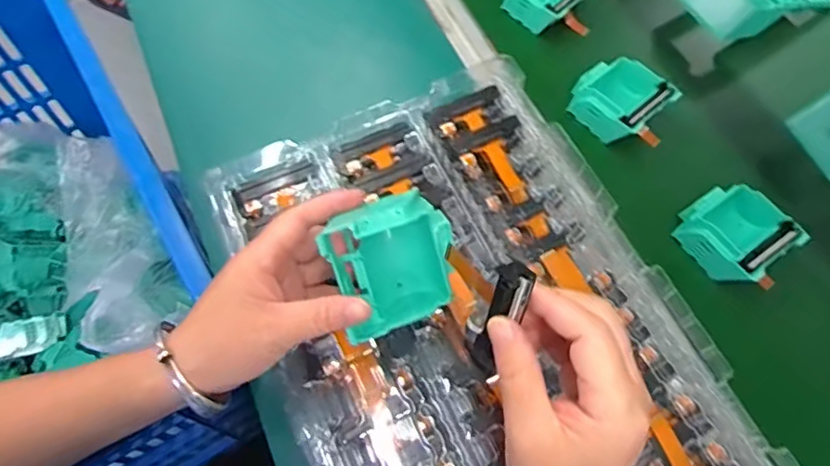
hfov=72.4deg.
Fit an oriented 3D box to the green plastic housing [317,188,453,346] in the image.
[{"bbox_3d":[-0.016,0.015,0.355,0.072,0.077,0.045,-22,22,-13],"label":"green plastic housing"}]

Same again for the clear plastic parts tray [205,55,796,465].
[{"bbox_3d":[0.039,0.065,0.404,0.279,0.032,0.378,-23,67,-12],"label":"clear plastic parts tray"}]

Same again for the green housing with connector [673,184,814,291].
[{"bbox_3d":[0.286,0.002,0.503,0.076,0.036,0.086,-33,69,-16],"label":"green housing with connector"}]

